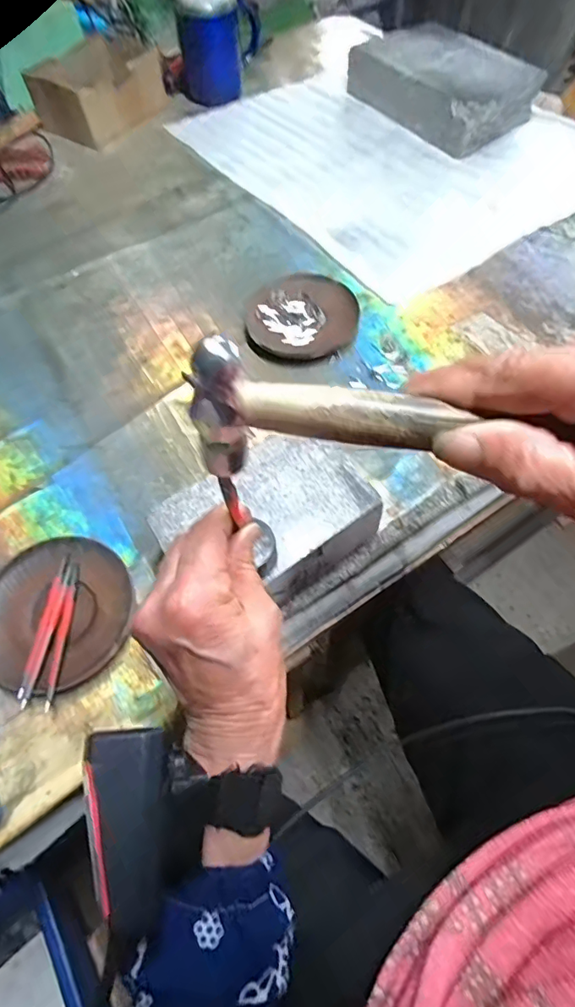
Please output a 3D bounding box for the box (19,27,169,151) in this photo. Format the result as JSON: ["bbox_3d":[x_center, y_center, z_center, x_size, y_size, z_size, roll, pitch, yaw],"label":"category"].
[{"bbox_3d":[-0.260,-0.605,0.699,0.109,0.096,0.177,36,68,19],"label":"box"}]

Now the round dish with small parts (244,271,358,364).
[{"bbox_3d":[0.014,-0.195,0.510,0.112,0.016,0.118,-1,61,2],"label":"round dish with small parts"}]

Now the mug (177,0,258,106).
[{"bbox_3d":[-0.101,-0.680,0.716,0.120,0.122,0.076,-7,61,-2],"label":"mug"}]

